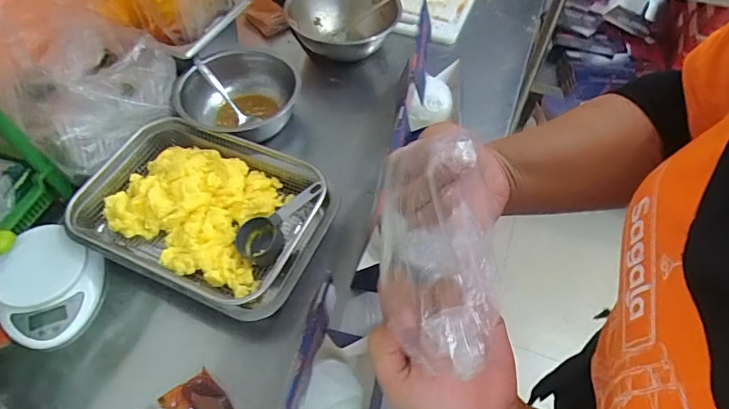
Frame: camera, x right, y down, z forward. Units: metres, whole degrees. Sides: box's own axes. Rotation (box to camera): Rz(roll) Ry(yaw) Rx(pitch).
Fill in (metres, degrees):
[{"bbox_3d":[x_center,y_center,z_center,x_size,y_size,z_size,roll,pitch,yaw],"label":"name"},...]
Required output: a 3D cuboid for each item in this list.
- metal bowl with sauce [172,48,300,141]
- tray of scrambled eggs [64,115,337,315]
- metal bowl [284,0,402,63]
[{"bbox_3d":[-0.196,-0.166,0.720,0.161,0.074,0.183,21,59,15],"label":"metal bowl with sauce"},{"bbox_3d":[-0.211,0.009,0.604,0.310,0.060,0.214,19,58,14],"label":"tray of scrambled eggs"},{"bbox_3d":[-0.030,-0.322,0.811,0.196,0.077,0.194,-1,56,1],"label":"metal bowl"}]

